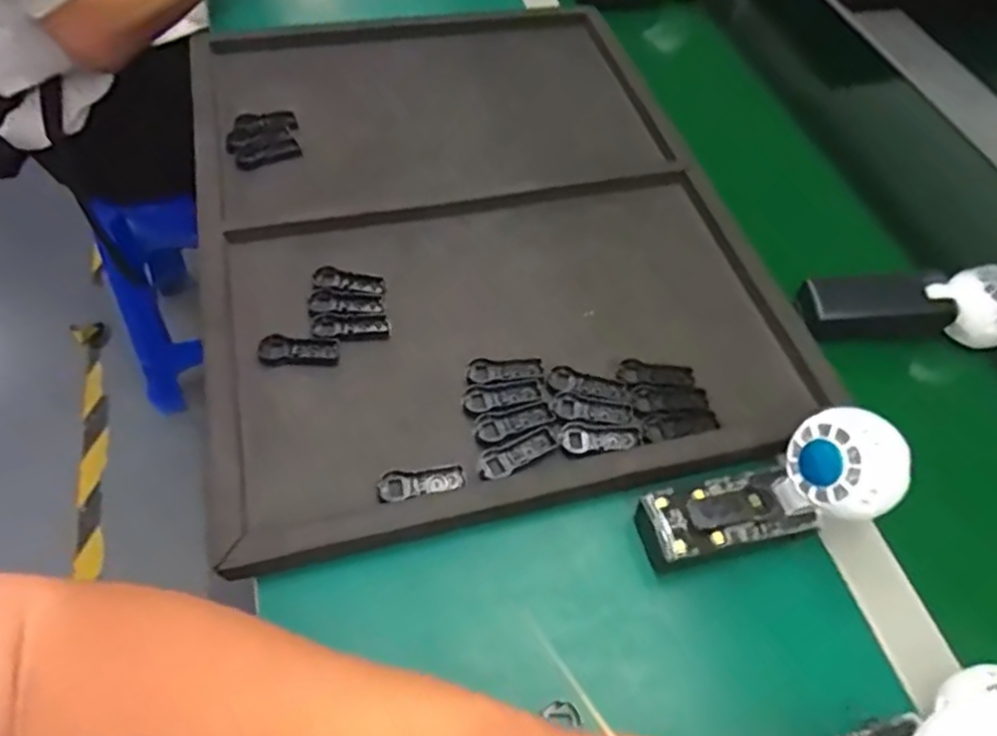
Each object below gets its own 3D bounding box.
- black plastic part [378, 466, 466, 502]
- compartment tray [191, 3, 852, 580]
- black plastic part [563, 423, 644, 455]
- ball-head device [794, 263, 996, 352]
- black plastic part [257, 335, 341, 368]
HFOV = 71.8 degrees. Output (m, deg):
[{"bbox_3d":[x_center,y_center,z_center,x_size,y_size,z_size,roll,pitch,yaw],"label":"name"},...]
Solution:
[{"bbox_3d":[-0.048,0.073,0.431,0.054,0.012,0.020,-7,56,-12],"label":"black plastic part"},{"bbox_3d":[-0.026,-0.142,0.578,0.424,0.041,0.556,-9,56,-13],"label":"compartment tray"},{"bbox_3d":[0.068,0.048,0.457,0.051,0.004,0.021,4,54,-4],"label":"black plastic part"},{"bbox_3d":[0.323,-0.049,0.537,0.157,0.048,0.049,5,54,-3],"label":"ball-head device"},{"bbox_3d":[-0.138,-0.011,0.478,0.055,0.009,0.021,4,54,-4],"label":"black plastic part"}]

